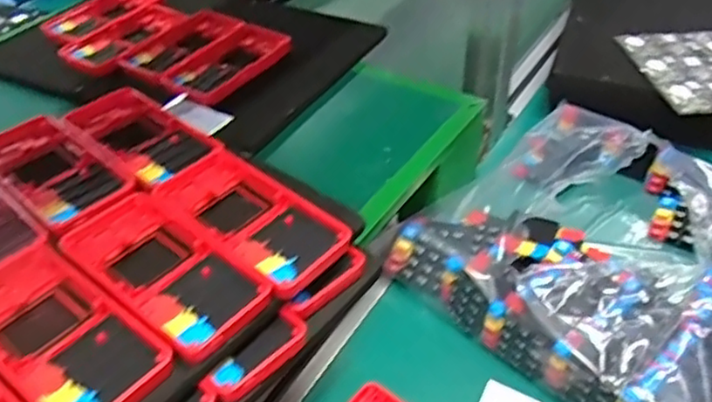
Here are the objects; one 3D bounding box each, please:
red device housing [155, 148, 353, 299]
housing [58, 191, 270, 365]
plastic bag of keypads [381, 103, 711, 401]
[{"bbox_3d":[-0.069,0.012,0.419,0.129,0.020,0.063,29,49,31],"label":"red device housing"},{"bbox_3d":[-0.114,0.037,0.383,0.130,0.013,0.062,29,49,31],"label":"housing"},{"bbox_3d":[0.214,0.035,0.559,0.276,0.076,0.286,32,50,33],"label":"plastic bag of keypads"}]

